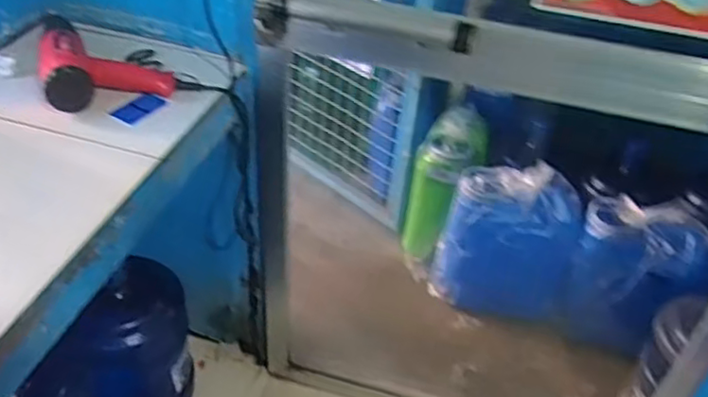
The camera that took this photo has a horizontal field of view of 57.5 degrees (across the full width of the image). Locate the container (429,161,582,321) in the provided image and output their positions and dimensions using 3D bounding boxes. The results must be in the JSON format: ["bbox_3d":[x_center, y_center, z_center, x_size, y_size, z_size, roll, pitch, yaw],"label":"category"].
[{"bbox_3d":[0.405,0.140,1.738,0.351,0.395,0.213,19,42,15],"label":"container"}]

